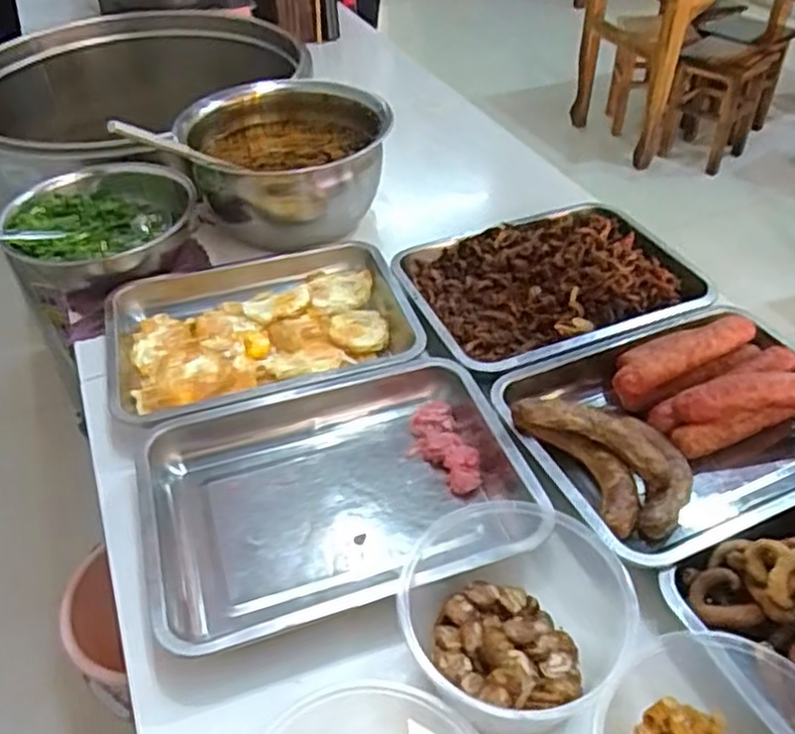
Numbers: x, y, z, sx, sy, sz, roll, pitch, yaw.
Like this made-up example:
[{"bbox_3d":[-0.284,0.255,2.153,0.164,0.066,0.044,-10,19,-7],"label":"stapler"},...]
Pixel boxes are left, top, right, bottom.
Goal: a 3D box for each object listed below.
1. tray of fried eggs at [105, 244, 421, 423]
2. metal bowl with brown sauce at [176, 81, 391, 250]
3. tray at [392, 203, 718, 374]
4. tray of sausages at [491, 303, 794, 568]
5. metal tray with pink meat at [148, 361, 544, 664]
[{"bbox_3d":[-0.164,-0.047,0.880,0.357,0.040,0.268,-14,44,-13],"label":"tray of fried eggs"},{"bbox_3d":[-0.157,-0.301,1.070,0.273,0.142,0.298,-13,44,-11],"label":"metal bowl with brown sauce"},{"bbox_3d":[0.194,-0.111,0.926,0.344,0.047,0.269,-18,45,-16],"label":"tray"},{"bbox_3d":[0.302,0.054,0.750,0.363,0.078,0.260,-18,45,-16],"label":"tray of sausages"},{"bbox_3d":[-0.057,0.121,0.694,0.350,0.062,0.258,-14,44,-13],"label":"metal tray with pink meat"}]

